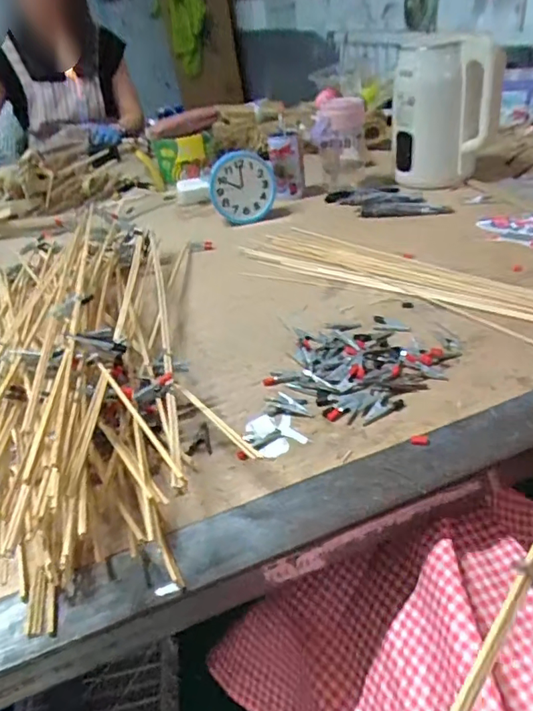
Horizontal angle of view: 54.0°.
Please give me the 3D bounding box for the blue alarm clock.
[{"bbox_3d":[-0.040,-0.286,0.890,0.109,0.110,0.032,-9,35,-1],"label":"blue alarm clock"}]

